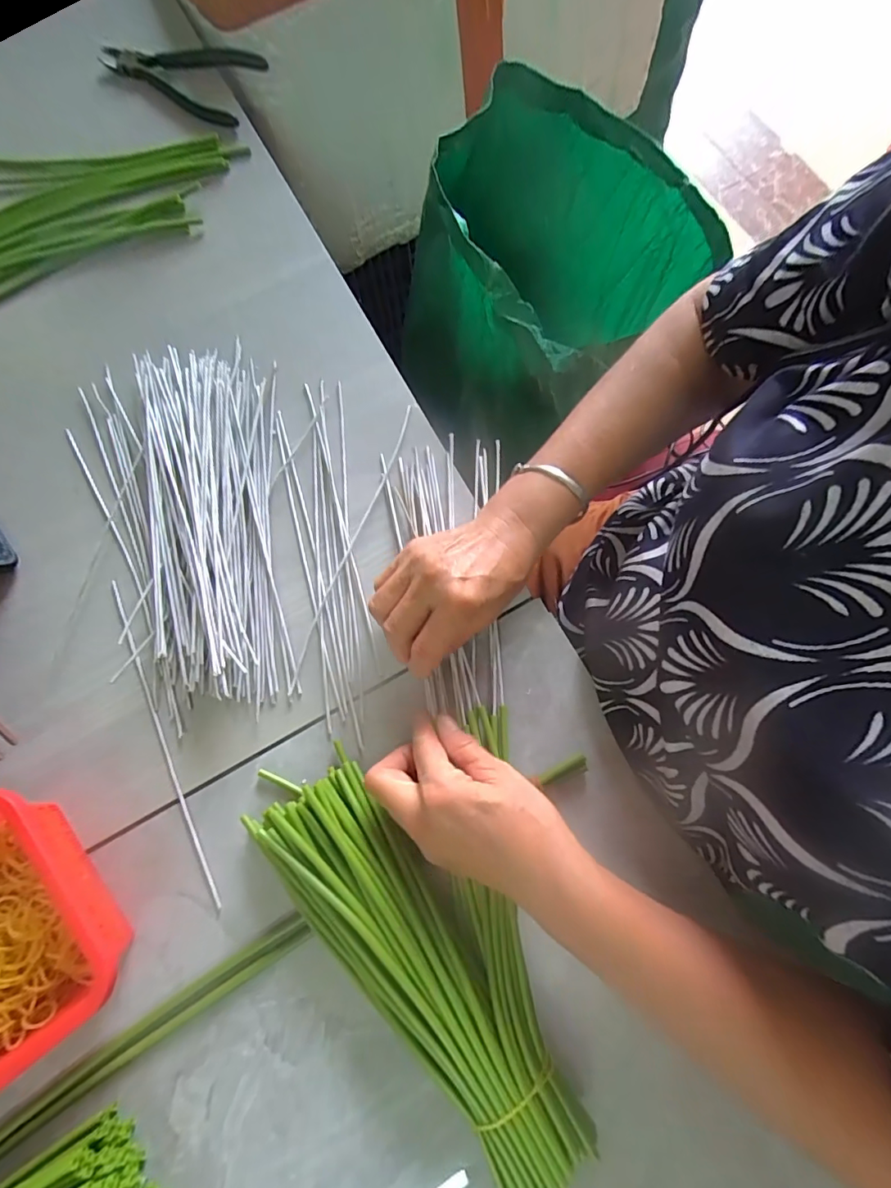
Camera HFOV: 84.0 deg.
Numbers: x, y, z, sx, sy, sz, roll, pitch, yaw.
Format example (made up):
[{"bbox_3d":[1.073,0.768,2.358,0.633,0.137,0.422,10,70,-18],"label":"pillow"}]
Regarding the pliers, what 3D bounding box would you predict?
[{"bbox_3d":[-0.247,-0.498,0.464,0.167,0.008,0.083,29,82,6],"label":"pliers"}]

